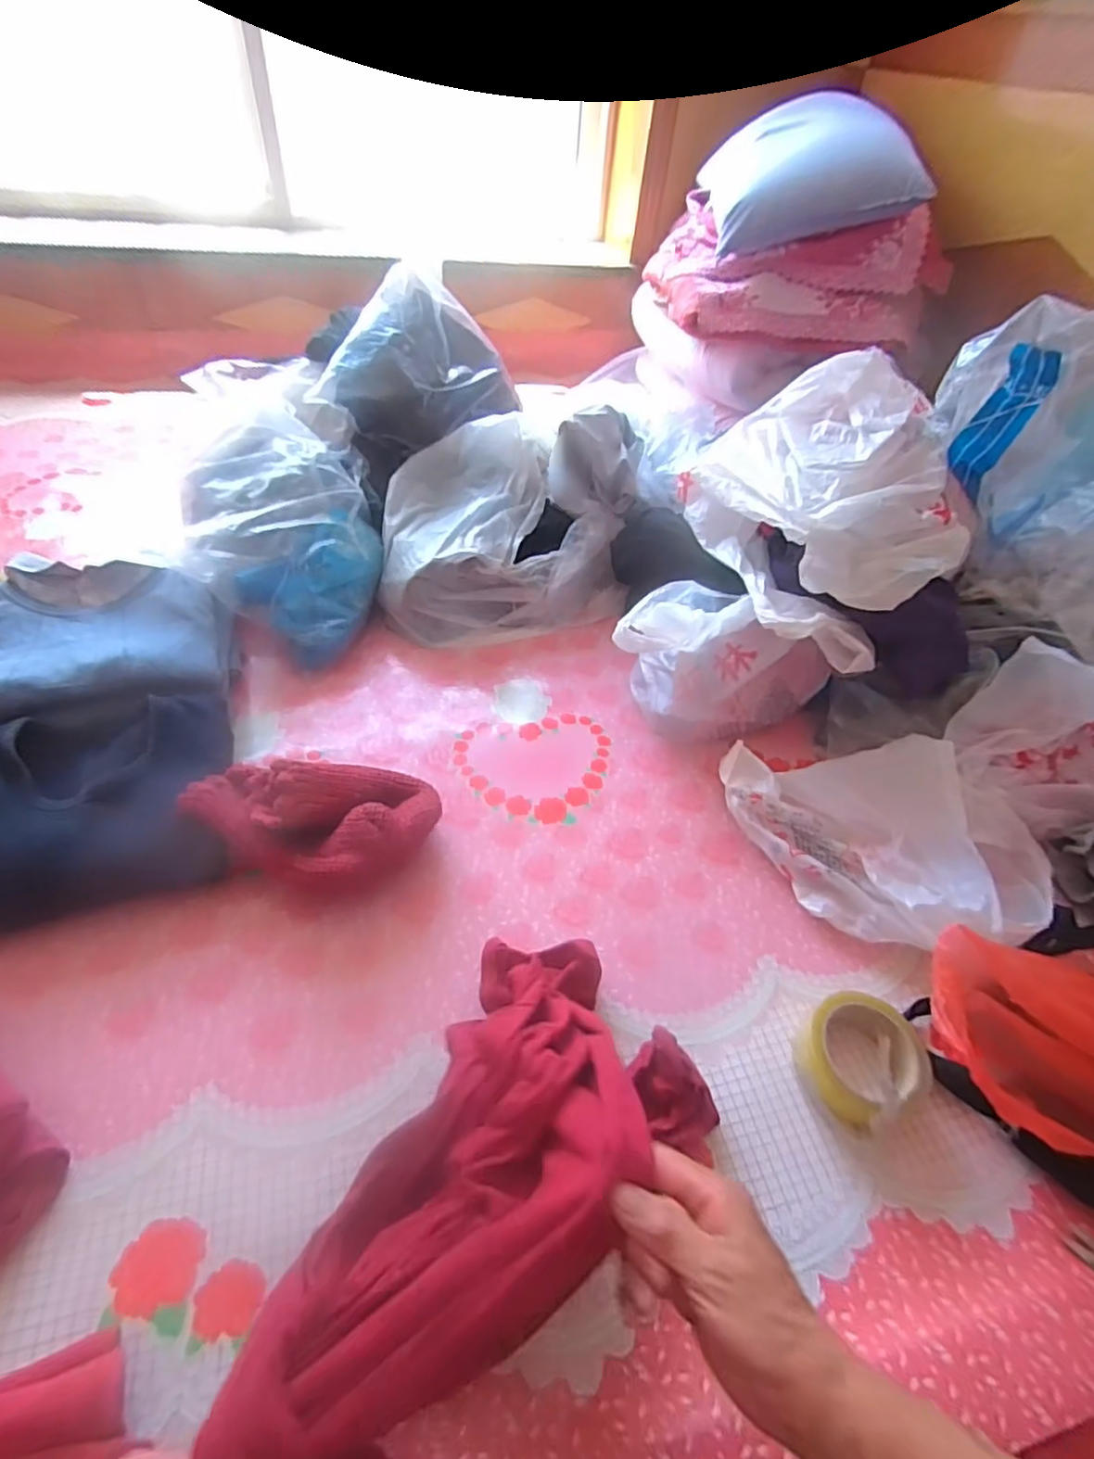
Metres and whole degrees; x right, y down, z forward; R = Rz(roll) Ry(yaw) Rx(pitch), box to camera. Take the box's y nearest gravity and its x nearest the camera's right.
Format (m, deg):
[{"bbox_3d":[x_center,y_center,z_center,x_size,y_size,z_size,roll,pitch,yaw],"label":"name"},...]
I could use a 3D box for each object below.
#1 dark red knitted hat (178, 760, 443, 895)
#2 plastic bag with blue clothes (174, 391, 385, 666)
[{"bbox_3d":[-0.232,0.099,0.645,0.242,0.103,0.125,-4,48,-10],"label":"dark red knitted hat"},{"bbox_3d":[-0.376,-0.306,0.909,0.243,0.179,0.427,-10,49,-15],"label":"plastic bag with blue clothes"}]

